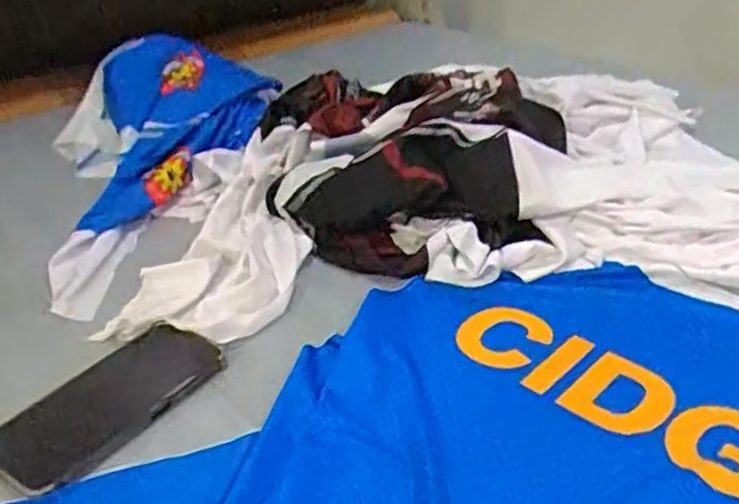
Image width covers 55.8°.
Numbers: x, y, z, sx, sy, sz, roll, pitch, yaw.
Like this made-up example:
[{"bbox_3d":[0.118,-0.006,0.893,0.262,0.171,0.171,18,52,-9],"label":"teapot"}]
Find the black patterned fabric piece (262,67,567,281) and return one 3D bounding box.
[{"bbox_3d":[0.062,-0.105,0.781,0.350,0.099,0.325,-4,31,-3],"label":"black patterned fabric piece"}]

